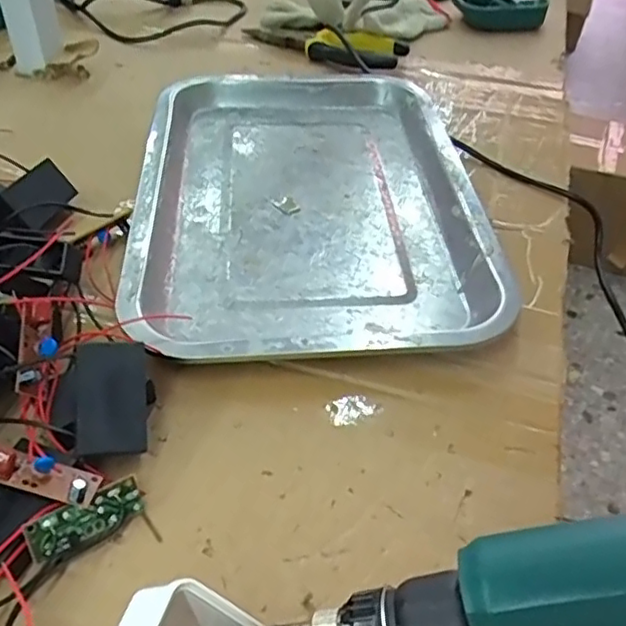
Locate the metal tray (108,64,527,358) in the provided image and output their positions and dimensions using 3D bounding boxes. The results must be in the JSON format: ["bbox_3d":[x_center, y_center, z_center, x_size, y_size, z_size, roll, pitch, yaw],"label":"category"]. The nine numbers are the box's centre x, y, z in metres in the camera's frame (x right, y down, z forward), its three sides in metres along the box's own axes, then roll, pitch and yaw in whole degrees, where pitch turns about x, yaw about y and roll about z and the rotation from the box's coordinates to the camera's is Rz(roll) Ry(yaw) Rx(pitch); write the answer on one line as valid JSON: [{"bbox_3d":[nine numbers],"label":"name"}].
[{"bbox_3d":[-0.004,-0.083,0.421,0.207,0.021,0.306,-2,44,-3],"label":"metal tray"}]

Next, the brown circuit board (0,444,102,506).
[{"bbox_3d":[-0.105,0.060,0.247,0.044,0.012,0.015,20,44,-8],"label":"brown circuit board"}]

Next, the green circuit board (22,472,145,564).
[{"bbox_3d":[-0.088,0.081,0.252,0.045,0.019,0.004,-22,5,-35],"label":"green circuit board"}]

